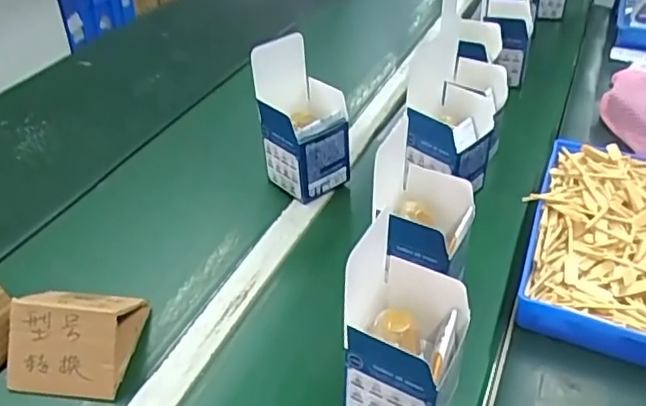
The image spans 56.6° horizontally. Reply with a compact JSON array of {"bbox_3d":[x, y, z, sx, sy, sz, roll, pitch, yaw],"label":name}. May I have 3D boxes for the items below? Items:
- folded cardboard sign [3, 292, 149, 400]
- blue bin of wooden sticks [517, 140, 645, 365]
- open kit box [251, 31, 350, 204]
[{"bbox_3d":[-0.232,0.118,0.568,0.103,0.072,0.105,2,38,3],"label":"folded cardboard sign"},{"bbox_3d":[0.357,0.042,0.664,0.235,0.059,0.317,16,41,19],"label":"blue bin of wooden sticks"},{"bbox_3d":[-0.025,-0.100,0.750,0.088,0.181,0.094,-30,47,-32],"label":"open kit box"}]

